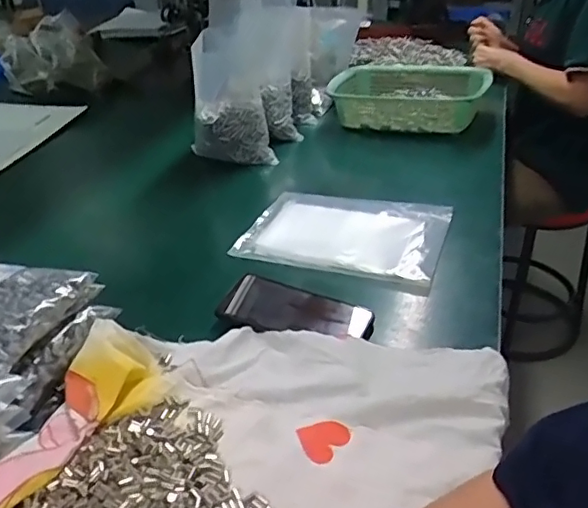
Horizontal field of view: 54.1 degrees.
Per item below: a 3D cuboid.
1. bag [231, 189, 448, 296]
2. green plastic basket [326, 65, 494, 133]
[{"bbox_3d":[0.067,-0.035,0.775,0.265,0.019,0.185,12,35,22],"label":"bag"},{"bbox_3d":[0.208,-0.291,1.122,0.305,0.102,0.179,13,35,23],"label":"green plastic basket"}]

